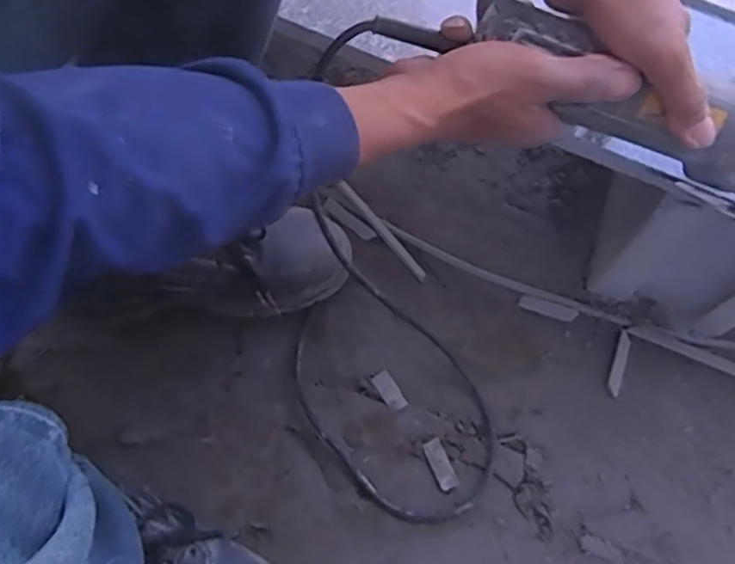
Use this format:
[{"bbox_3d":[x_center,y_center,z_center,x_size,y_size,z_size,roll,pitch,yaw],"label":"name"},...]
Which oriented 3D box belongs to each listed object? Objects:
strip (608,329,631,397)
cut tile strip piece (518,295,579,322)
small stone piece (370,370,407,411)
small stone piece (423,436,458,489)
[{"bbox_3d":[0.250,0.080,0.645,0.010,0.006,0.067,21,62,8],"label":"strip"},{"bbox_3d":[0.185,0.027,0.670,0.058,0.006,0.015,21,62,8],"label":"cut tile strip piece"},{"bbox_3d":[0.021,0.103,0.621,0.018,0.004,0.040,-27,66,-17],"label":"small stone piece"},{"bbox_3d":[0.066,0.165,0.592,0.017,0.006,0.044,-19,64,-14],"label":"small stone piece"}]

